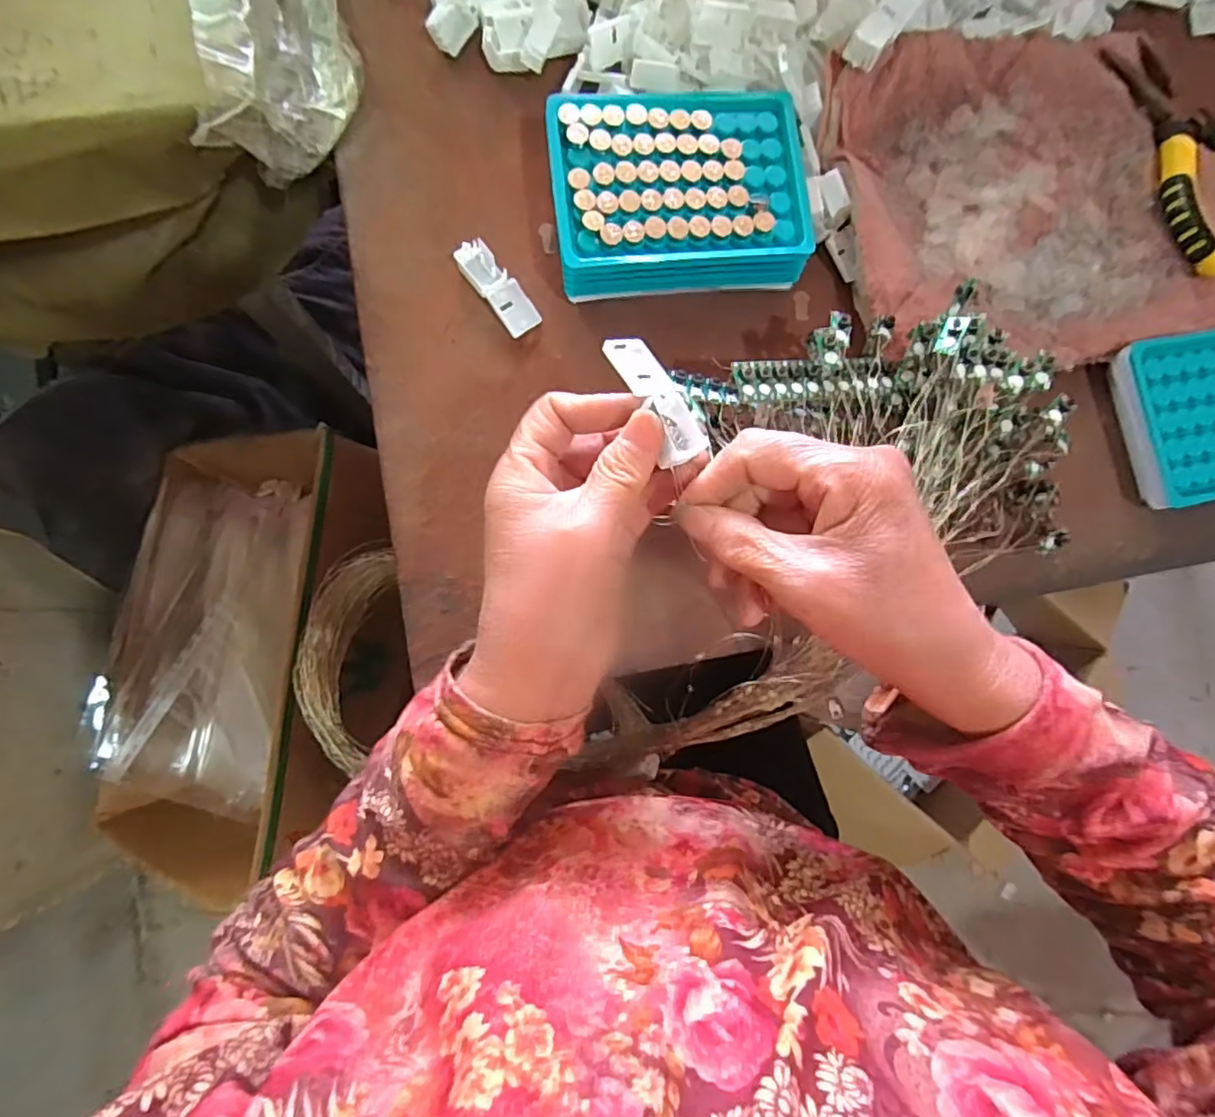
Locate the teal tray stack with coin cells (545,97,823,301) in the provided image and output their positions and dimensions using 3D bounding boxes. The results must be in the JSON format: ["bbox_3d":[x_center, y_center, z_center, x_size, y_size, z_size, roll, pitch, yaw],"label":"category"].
[{"bbox_3d":[0.038,-0.199,0.323,0.133,0.031,0.101,-8,85,-5],"label":"teal tray stack with coin cells"}]

